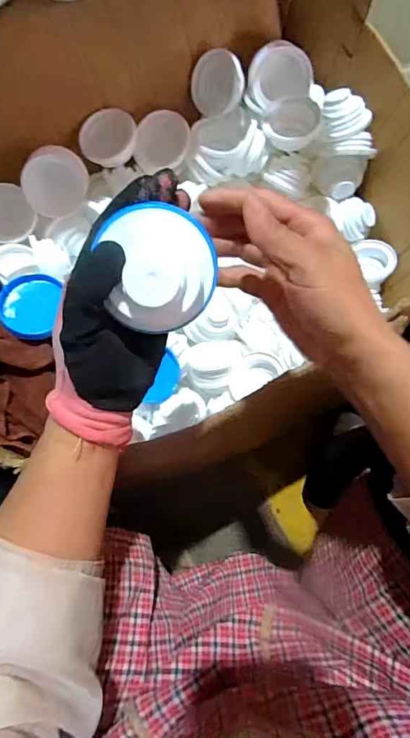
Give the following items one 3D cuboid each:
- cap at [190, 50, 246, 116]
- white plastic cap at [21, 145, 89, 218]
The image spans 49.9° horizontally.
[{"bbox_3d":[0.015,-0.372,0.574,0.071,0.015,0.071,10,118,20],"label":"cap"},{"bbox_3d":[-0.193,-0.239,0.556,0.079,0.067,0.017,-43,40,13],"label":"white plastic cap"}]

